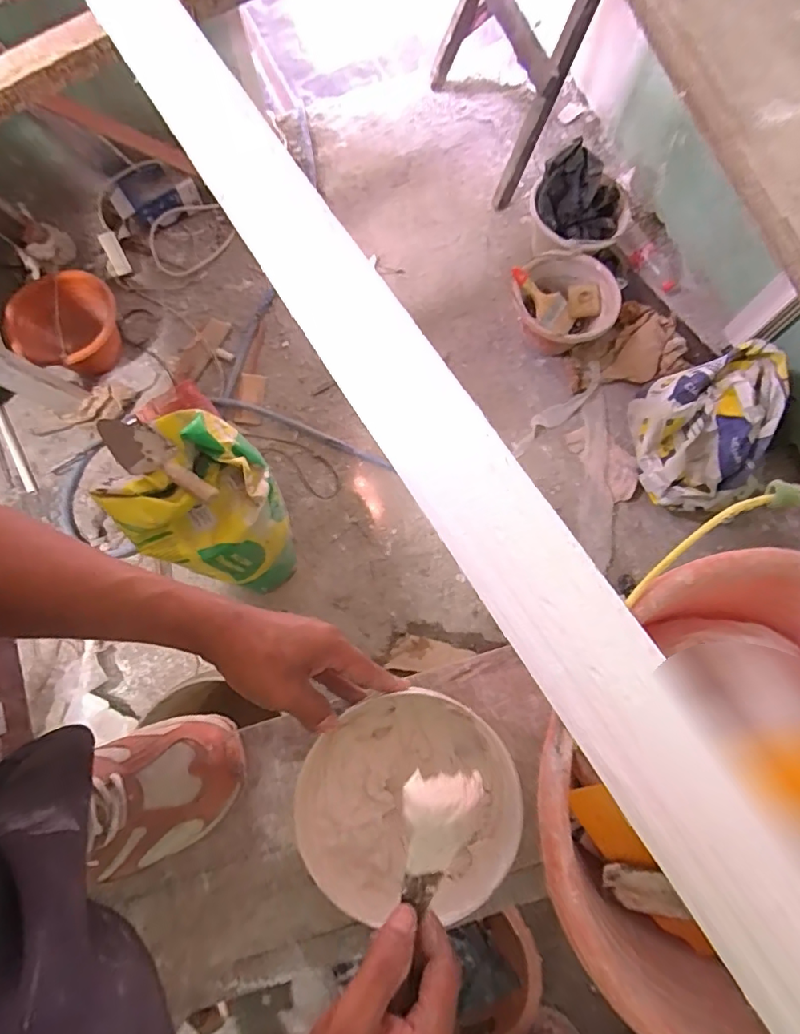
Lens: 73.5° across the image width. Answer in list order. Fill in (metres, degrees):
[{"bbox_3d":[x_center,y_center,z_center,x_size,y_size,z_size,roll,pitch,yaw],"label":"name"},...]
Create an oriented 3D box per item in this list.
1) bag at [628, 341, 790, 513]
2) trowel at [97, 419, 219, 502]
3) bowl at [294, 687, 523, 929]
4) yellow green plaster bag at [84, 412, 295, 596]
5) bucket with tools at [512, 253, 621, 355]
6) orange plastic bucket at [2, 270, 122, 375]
[{"bbox_3d":[0.691,-0.199,1.243,0.234,0.257,0.351,10,78,4],"label":"bag"},{"bbox_3d":[-0.467,-0.102,1.018,0.269,0.044,0.090,43,82,10],"label":"trowel"},{"bbox_3d":[0.006,0.242,0.459,0.181,0.047,0.164,-11,77,-1],"label":"bowl"},{"bbox_3d":[-0.372,-0.021,1.130,0.253,0.392,0.282,27,80,7],"label":"yellow green plaster bag"},{"bbox_3d":[0.423,-0.544,1.382,0.245,0.170,0.230,0,78,1],"label":"bucket with tools"},{"bbox_3d":[-0.823,-0.476,1.345,0.209,0.147,0.265,42,82,9],"label":"orange plastic bucket"}]

